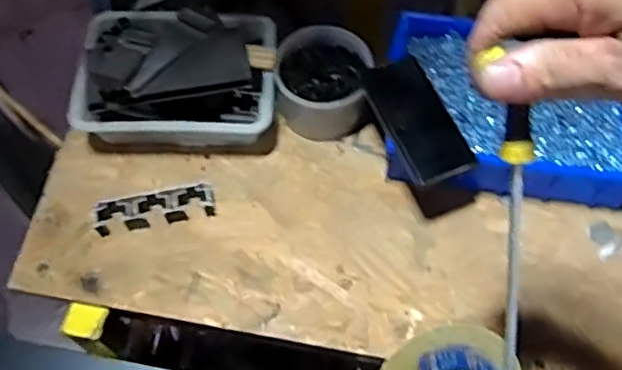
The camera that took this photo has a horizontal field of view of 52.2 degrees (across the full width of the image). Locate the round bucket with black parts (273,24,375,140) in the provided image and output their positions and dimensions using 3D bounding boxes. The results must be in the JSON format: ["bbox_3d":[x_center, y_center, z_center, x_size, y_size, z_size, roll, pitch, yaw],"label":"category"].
[{"bbox_3d":[0.013,-0.130,0.787,0.112,0.086,0.116,0,64,-1],"label":"round bucket with black parts"}]

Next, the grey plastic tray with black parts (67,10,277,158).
[{"bbox_3d":[-0.160,-0.140,0.787,0.235,0.116,0.169,4,64,1],"label":"grey plastic tray with black parts"}]

